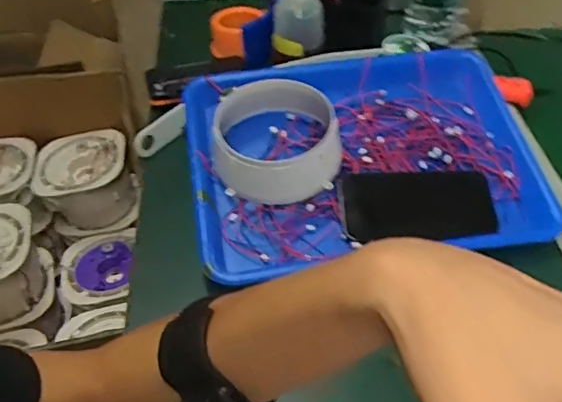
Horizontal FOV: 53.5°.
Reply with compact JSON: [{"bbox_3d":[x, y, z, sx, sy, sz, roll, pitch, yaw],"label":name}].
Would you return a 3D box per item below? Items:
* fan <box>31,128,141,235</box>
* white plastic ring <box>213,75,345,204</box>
[{"bbox_3d":[-0.314,-0.030,0.908,0.146,0.107,0.137,-16,49,-15],"label":"fan"},{"bbox_3d":[-0.004,-0.068,0.544,0.128,0.050,0.129,0,46,0],"label":"white plastic ring"}]

